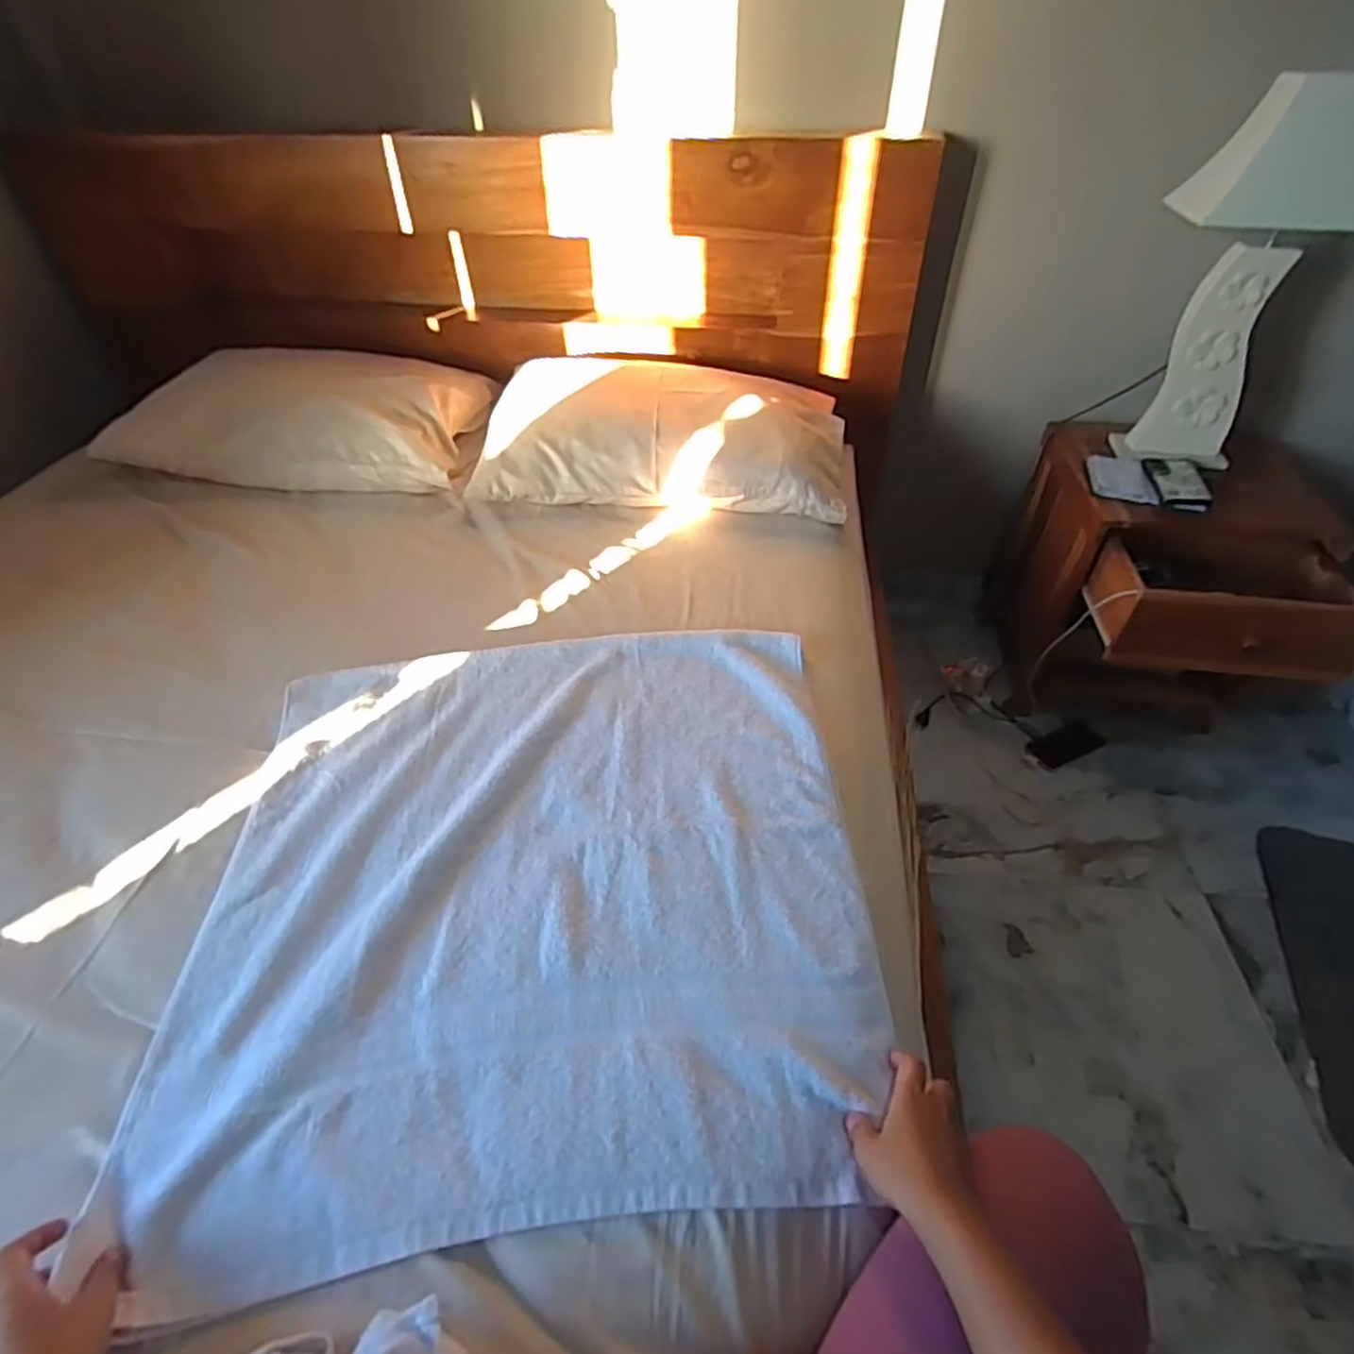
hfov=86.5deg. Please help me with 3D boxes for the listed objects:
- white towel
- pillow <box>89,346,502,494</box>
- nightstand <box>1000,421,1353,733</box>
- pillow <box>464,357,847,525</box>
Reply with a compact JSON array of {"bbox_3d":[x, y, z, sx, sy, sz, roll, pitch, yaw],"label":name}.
[{"bbox_3d":[-0.142,0.186,0.747,0.635,0.026,0.636,-5,45,-5],"label":"white towel"},{"bbox_3d":[-0.699,-0.553,1.410,0.641,0.149,0.443,6,45,6],"label":"pillow"},{"bbox_3d":[0.945,-0.152,1.455,0.430,0.461,0.603,5,43,7],"label":"nightstand"},{"bbox_3d":[-0.020,-0.457,1.330,0.642,0.133,0.378,4,44,4],"label":"pillow"}]

